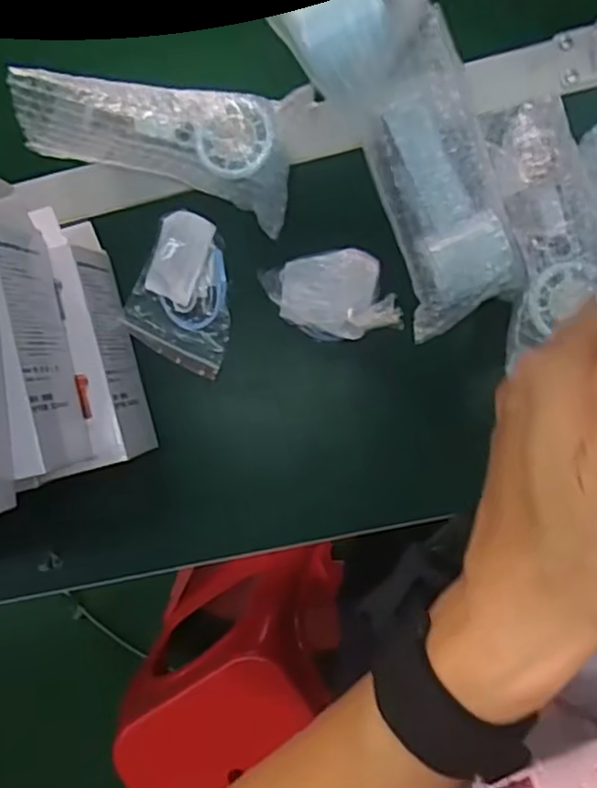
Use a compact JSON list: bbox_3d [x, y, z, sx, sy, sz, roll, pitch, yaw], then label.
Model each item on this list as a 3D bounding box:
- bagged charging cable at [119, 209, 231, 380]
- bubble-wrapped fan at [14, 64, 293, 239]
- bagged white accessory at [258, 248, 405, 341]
[{"bbox_3d":[-0.086,-0.081,0.555,0.086,0.020,0.109,27,95,4],"label":"bagged charging cable"},{"bbox_3d":[-0.099,-0.189,0.496,0.190,0.070,0.076,20,94,5],"label":"bubble-wrapped fan"},{"bbox_3d":[0.025,-0.074,0.532,0.096,0.022,0.066,-12,91,6],"label":"bagged white accessory"}]

